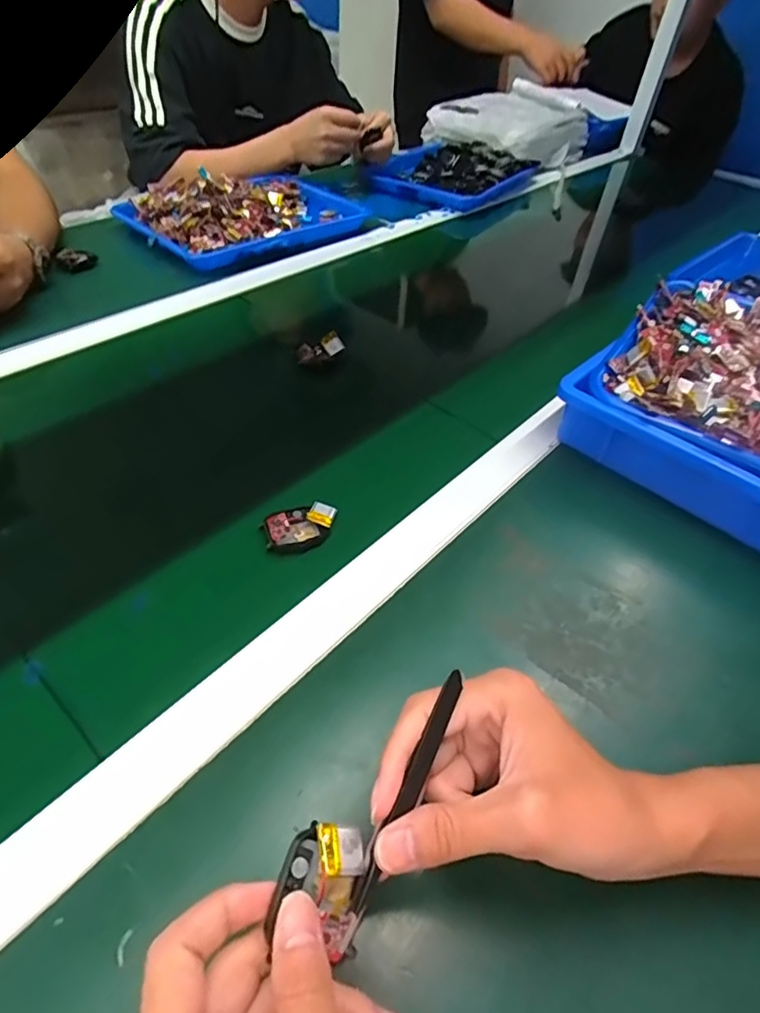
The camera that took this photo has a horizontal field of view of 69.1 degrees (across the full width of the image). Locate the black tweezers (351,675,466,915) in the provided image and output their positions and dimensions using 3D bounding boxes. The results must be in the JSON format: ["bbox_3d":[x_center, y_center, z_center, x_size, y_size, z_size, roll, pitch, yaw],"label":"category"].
[{"bbox_3d":[0.013,0.122,0.246,0.009,0.004,0.106,22,67,16],"label":"black tweezers"}]

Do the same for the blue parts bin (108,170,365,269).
[{"bbox_3d":[-0.203,-0.455,0.842,0.234,0.046,0.337,32,49,25],"label":"blue parts bin"}]

